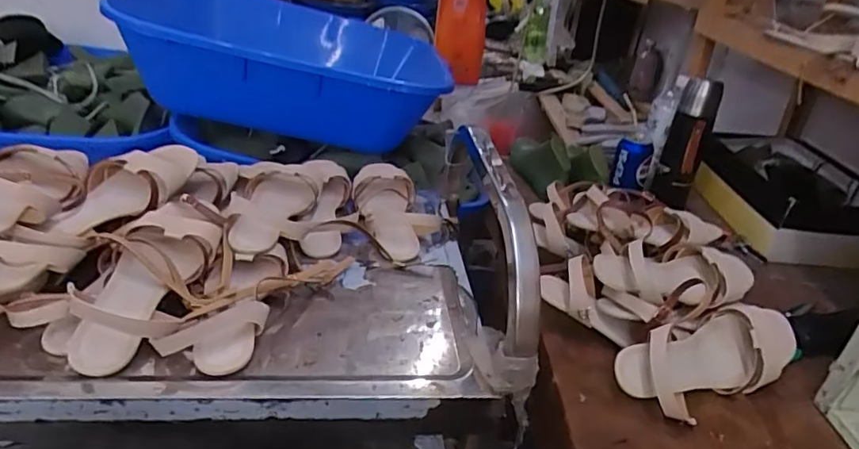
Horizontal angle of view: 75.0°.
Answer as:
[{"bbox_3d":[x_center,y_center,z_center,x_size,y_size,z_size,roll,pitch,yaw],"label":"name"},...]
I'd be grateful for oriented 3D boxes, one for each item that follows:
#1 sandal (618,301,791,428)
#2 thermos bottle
[{"bbox_3d":[0.311,0.148,0.619,0.217,0.069,0.082,-9,32,-26],"label":"sandal"},{"bbox_3d":[0.461,-0.144,1.010,0.067,0.223,0.067,17,30,19],"label":"thermos bottle"}]

